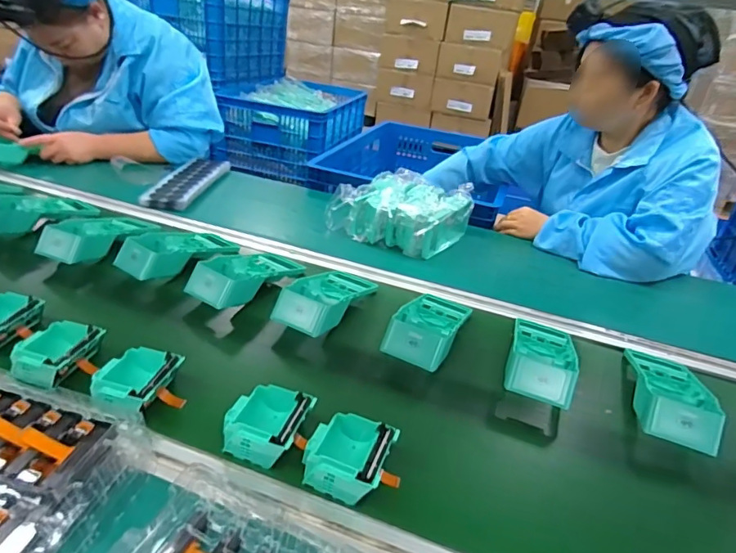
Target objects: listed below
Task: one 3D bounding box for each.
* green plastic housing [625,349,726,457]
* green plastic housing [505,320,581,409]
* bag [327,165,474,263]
[{"bbox_3d":[0.395,0.145,0.606,0.096,0.047,0.190,18,33,18],"label":"green plastic housing"},{"bbox_3d":[0.239,0.103,0.639,0.092,0.048,0.186,17,32,16],"label":"green plastic housing"},{"bbox_3d":[0.077,-0.138,0.974,0.224,0.098,0.232,25,35,27],"label":"bag"}]

